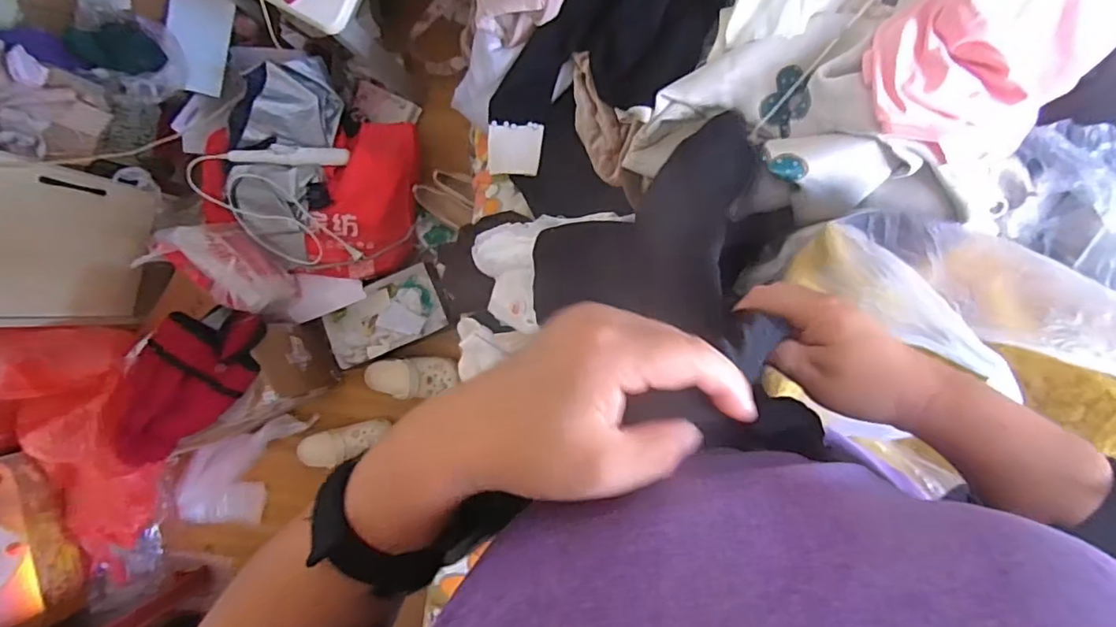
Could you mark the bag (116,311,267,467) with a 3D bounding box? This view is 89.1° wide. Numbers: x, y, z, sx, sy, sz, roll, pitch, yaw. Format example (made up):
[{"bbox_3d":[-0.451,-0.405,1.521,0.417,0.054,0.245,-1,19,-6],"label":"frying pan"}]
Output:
[{"bbox_3d":[-0.748,0.146,1.144,0.192,0.084,0.352,31,89,-32],"label":"bag"}]

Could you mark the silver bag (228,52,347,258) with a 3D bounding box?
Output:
[{"bbox_3d":[-0.612,-0.344,1.232,0.211,0.136,0.437,8,91,7],"label":"silver bag"}]

